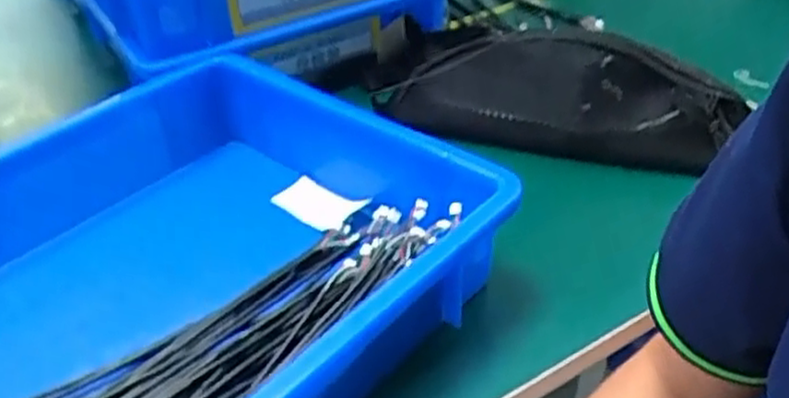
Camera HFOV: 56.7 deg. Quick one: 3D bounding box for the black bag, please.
[{"bbox_3d":[0.120,-0.097,0.583,0.299,0.075,0.106,12,37,17],"label":"black bag"}]

